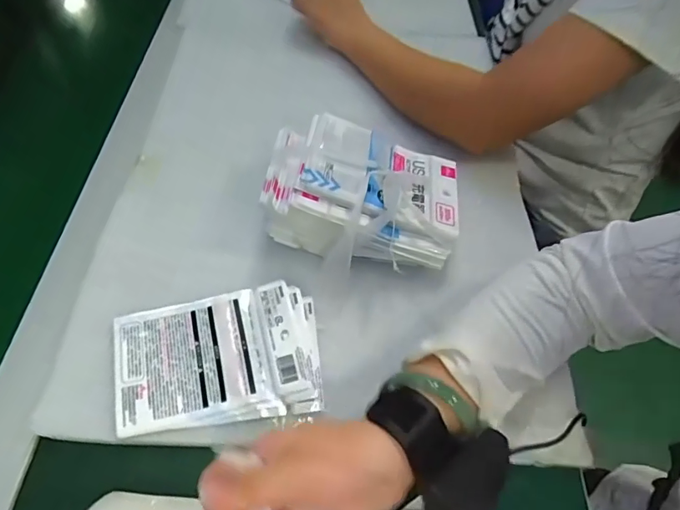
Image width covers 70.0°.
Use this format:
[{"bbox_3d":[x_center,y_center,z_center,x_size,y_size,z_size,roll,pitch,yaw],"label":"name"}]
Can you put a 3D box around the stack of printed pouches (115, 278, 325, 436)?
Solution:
[{"bbox_3d":[-0.096,0.078,0.386,0.154,0.014,0.109,-4,56,-6],"label":"stack of printed pouches"}]

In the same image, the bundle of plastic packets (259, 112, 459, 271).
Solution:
[{"bbox_3d":[0.023,-0.057,0.440,0.169,0.071,0.124,8,55,2],"label":"bundle of plastic packets"}]

